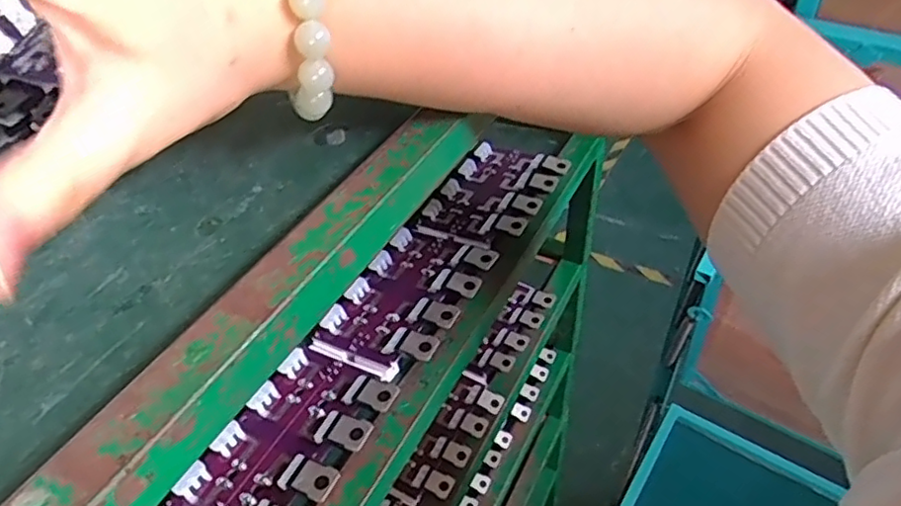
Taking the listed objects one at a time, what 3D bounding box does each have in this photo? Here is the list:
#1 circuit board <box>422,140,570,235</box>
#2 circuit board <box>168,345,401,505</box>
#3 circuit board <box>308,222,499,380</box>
[{"bbox_3d":[0.032,-0.044,0.427,0.070,0.013,0.089,19,49,22],"label":"circuit board"},{"bbox_3d":[-0.077,0.090,0.296,0.068,0.014,0.107,20,49,23],"label":"circuit board"},{"bbox_3d":[-0.024,0.024,0.360,0.070,0.014,0.105,18,48,22],"label":"circuit board"}]

